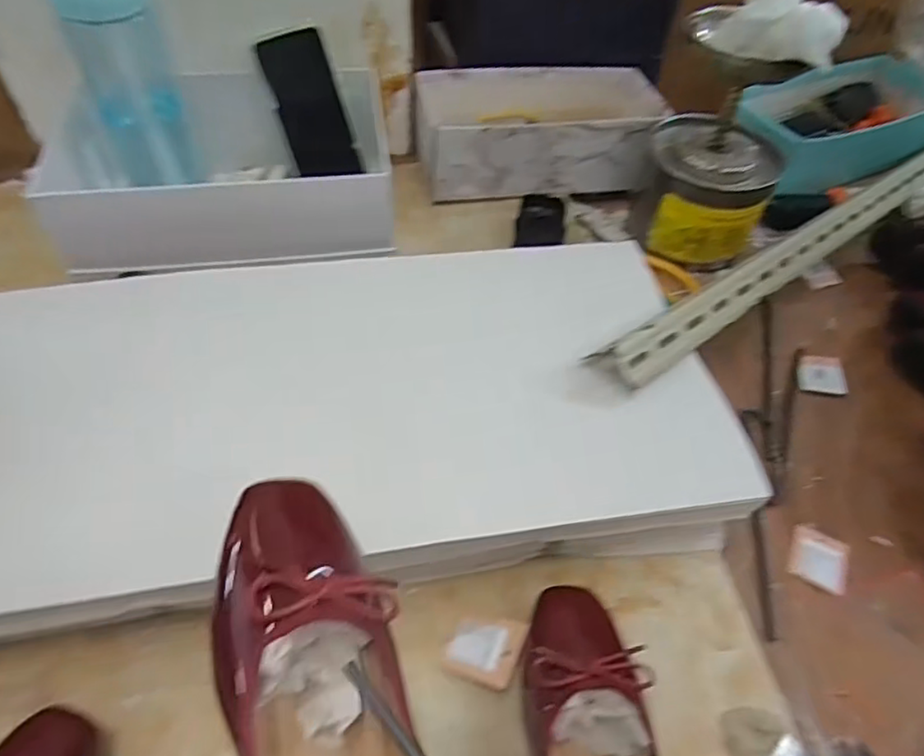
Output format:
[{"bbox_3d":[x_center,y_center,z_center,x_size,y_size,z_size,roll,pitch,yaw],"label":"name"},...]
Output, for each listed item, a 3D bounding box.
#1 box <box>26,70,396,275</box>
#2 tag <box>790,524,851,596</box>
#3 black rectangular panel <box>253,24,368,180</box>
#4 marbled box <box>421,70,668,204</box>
[{"bbox_3d":[-0.225,-0.210,0.631,0.302,0.100,0.172,-3,52,-8],"label":"box"},{"bbox_3d":[0.285,0.143,0.503,0.041,0.004,0.054,20,48,23],"label":"tag"},{"bbox_3d":[-0.157,-0.280,0.657,0.066,0.142,0.005,-16,28,0],"label":"black rectangular panel"},{"bbox_3d":[0.089,-0.280,0.736,0.274,0.082,0.160,-3,52,-6],"label":"marbled box"}]

